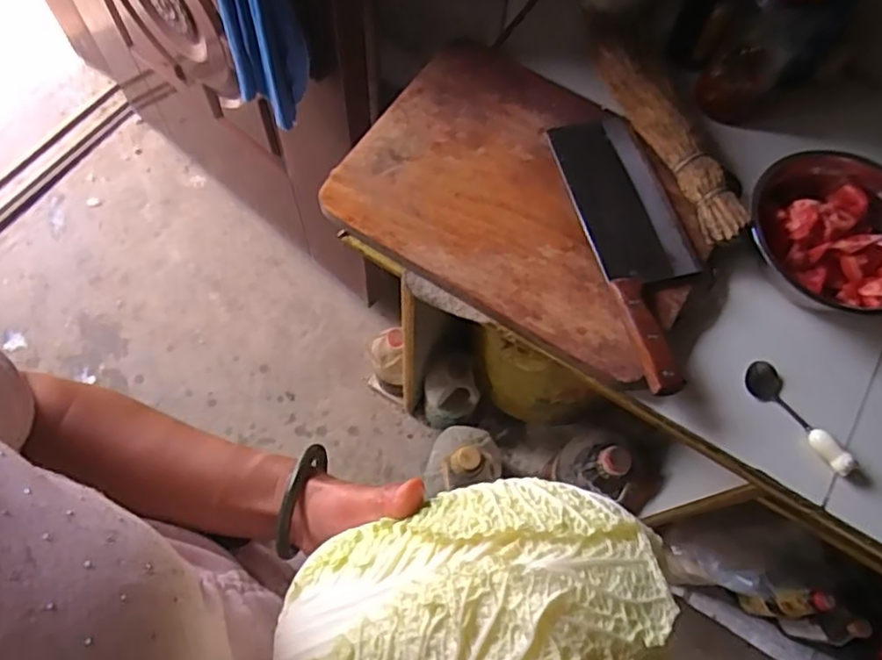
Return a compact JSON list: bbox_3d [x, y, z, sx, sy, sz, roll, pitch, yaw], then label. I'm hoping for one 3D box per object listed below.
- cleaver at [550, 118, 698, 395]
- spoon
[{"bbox_3d":[0.212,-0.099,0.677,0.107,0.037,0.332,-11,68,-7],"label":"cleaver"},{"bbox_3d":[0.365,0.088,0.644,0.035,0.022,0.131,-34,72,-16],"label":"spoon"}]

